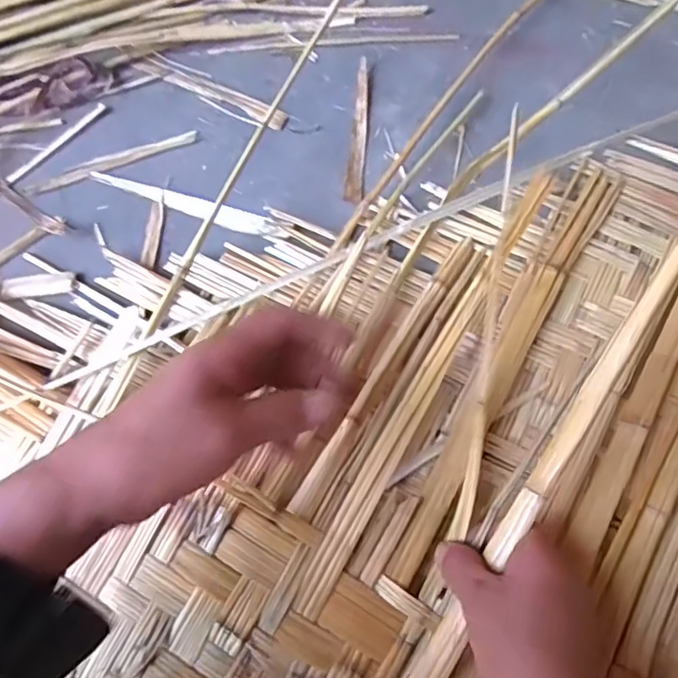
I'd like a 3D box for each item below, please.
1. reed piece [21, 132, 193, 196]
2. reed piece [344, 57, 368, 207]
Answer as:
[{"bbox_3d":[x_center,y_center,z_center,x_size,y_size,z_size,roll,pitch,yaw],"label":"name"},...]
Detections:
[{"bbox_3d":[-0.201,-0.157,0.526,0.153,0.004,0.016,-17,71,-3],"label":"reed piece"},{"bbox_3d":[0.017,-0.184,0.525,0.015,0.005,0.149,3,72,4],"label":"reed piece"}]

